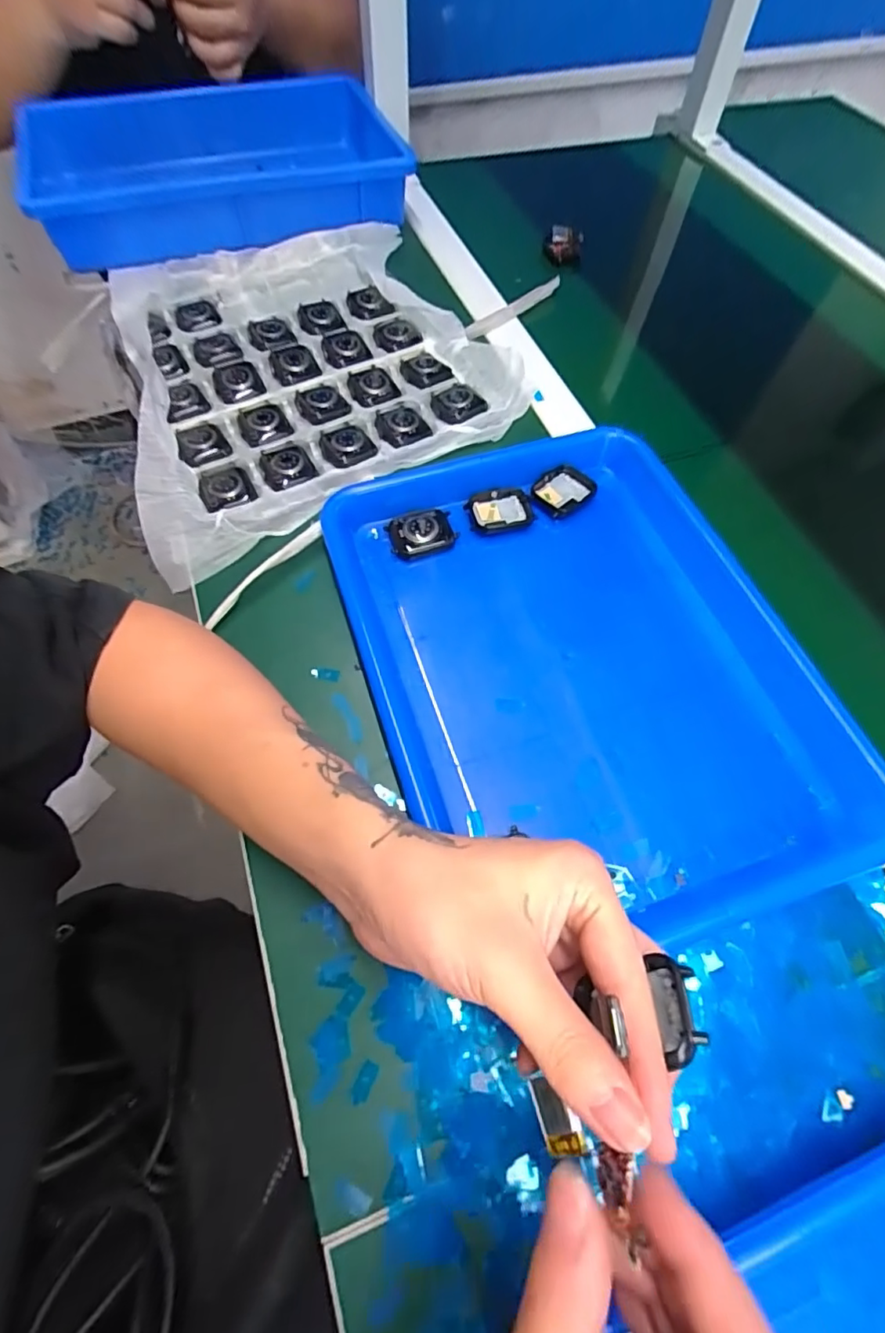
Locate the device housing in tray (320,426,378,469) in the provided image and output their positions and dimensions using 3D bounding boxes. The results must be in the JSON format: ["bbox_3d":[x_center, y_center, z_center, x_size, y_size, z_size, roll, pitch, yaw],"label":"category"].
[{"bbox_3d":[-0.076,-0.174,0.430,0.037,0.005,0.042,-31,68,-14],"label":"device housing in tray"}]

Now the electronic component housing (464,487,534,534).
[{"bbox_3d":[0.043,-0.115,0.403,0.048,0.012,0.034,-10,65,-5],"label":"electronic component housing"}]

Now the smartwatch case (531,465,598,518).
[{"bbox_3d":[0.093,-0.132,0.411,0.044,0.008,0.039,-32,69,-14],"label":"smartwatch case"}]

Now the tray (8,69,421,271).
[{"bbox_3d":[-0.248,-0.567,0.609,0.407,0.063,0.300,-19,66,-9],"label":"tray"}]

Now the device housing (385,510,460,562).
[{"bbox_3d":[-0.015,-0.097,0.392,0.047,0.011,0.033,-16,65,-8],"label":"device housing"}]

